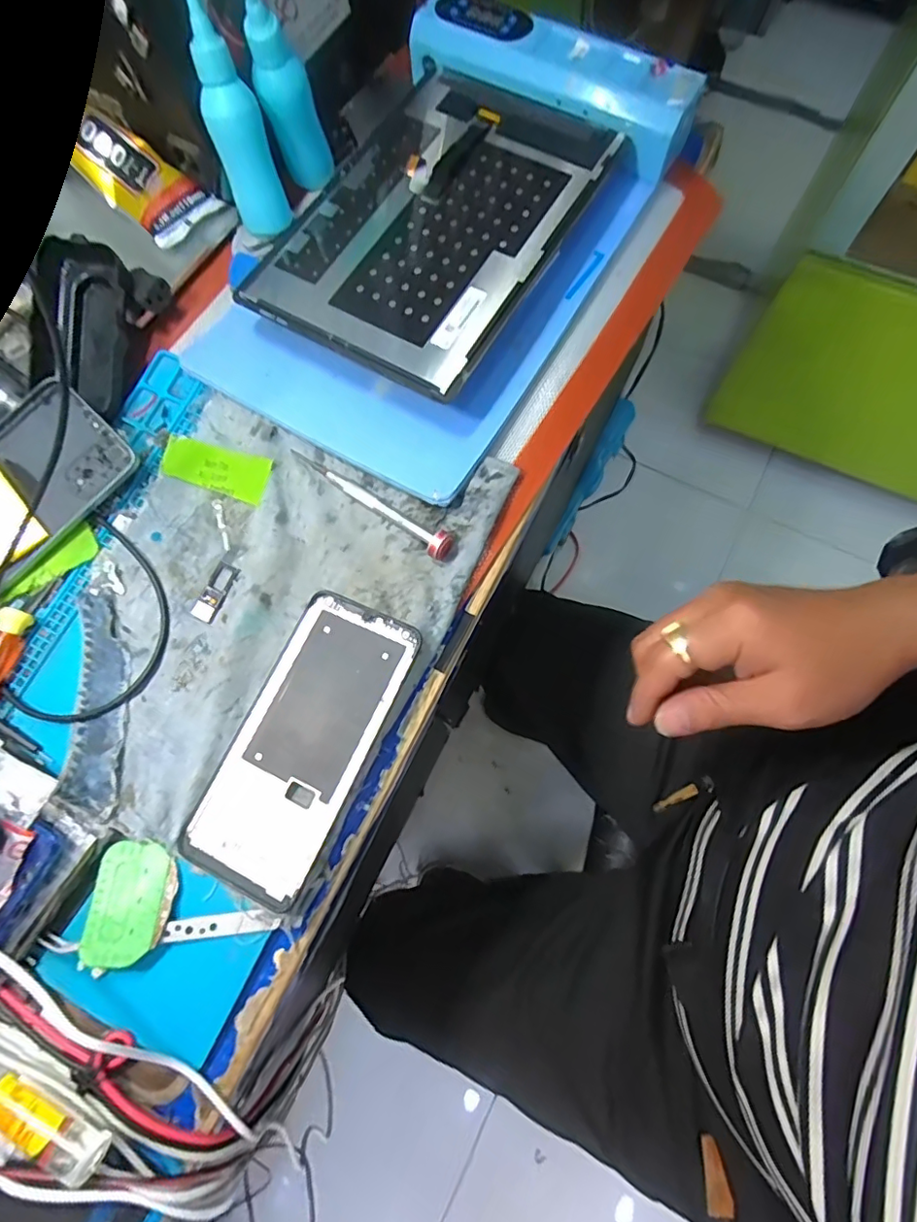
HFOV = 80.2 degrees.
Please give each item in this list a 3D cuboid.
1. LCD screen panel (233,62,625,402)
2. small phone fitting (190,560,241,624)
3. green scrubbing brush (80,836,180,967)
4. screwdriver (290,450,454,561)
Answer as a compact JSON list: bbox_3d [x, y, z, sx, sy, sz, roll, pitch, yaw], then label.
[{"bbox_3d":[-0.028,-0.270,0.365,0.187,0.013,0.242,29,77,10],"label":"LCD screen panel"},{"bbox_3d":[-0.149,-0.012,0.333,0.016,0.004,0.037,23,76,8],"label":"small phone fitting"},{"bbox_3d":[-0.172,0.151,0.283,0.041,0.009,0.057,3,74,3],"label":"green scrubbing brush"},{"bbox_3d":[-0.054,-0.073,0.337,0.122,0.013,0.017,38,78,12],"label":"screwdriver"}]

